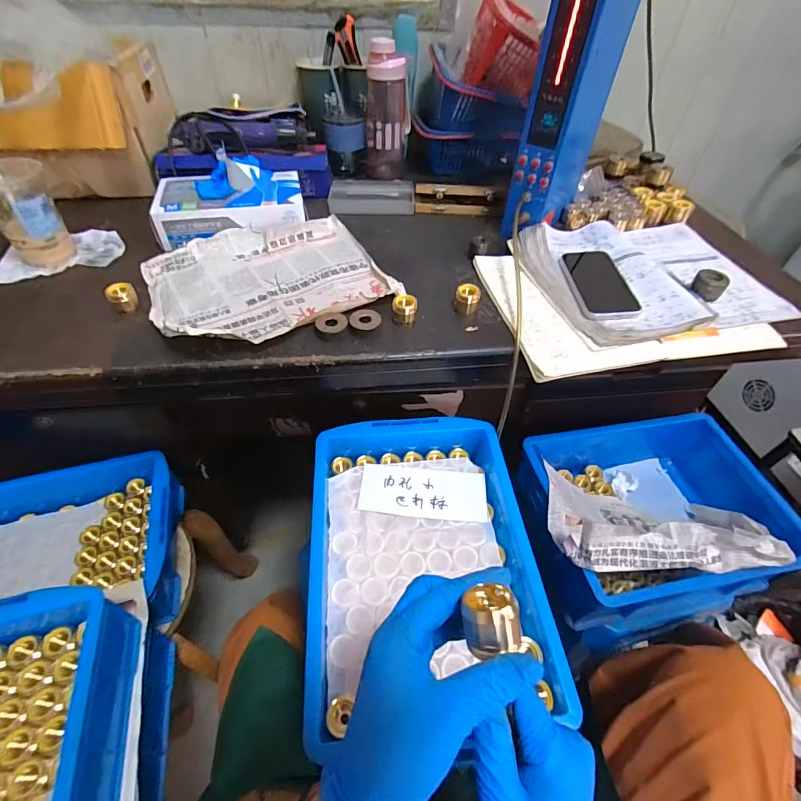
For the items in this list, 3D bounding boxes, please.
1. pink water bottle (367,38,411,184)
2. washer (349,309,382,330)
[{"bbox_3d":[-0.024,-0.541,0.782,0.079,0.208,0.064,0,49,-1],"label":"pink water bottle"},{"bbox_3d":[-0.045,-0.104,0.532,0.040,0.005,0.035,4,58,0],"label":"washer"}]

